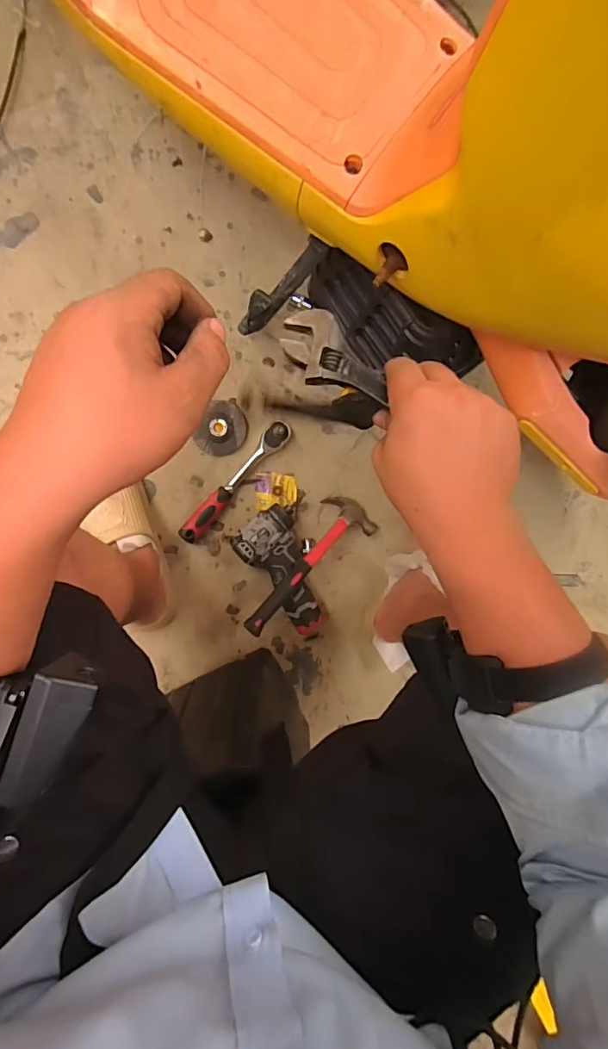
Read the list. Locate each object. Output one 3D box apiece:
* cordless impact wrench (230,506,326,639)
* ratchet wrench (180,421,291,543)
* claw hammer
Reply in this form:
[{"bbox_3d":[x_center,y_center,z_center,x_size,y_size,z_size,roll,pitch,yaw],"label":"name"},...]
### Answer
[{"bbox_3d":[-0.021,0.076,0.826,0.109,0.063,0.211,-38,95,-7],"label":"cordless impact wrench"},{"bbox_3d":[-0.113,-0.070,0.815,0.041,0.038,0.253,40,84,-6],"label":"ratchet wrench"},{"bbox_3d":[0.001,0.065,0.806,0.089,0.040,0.285,44,67,-6],"label":"claw hammer"}]

